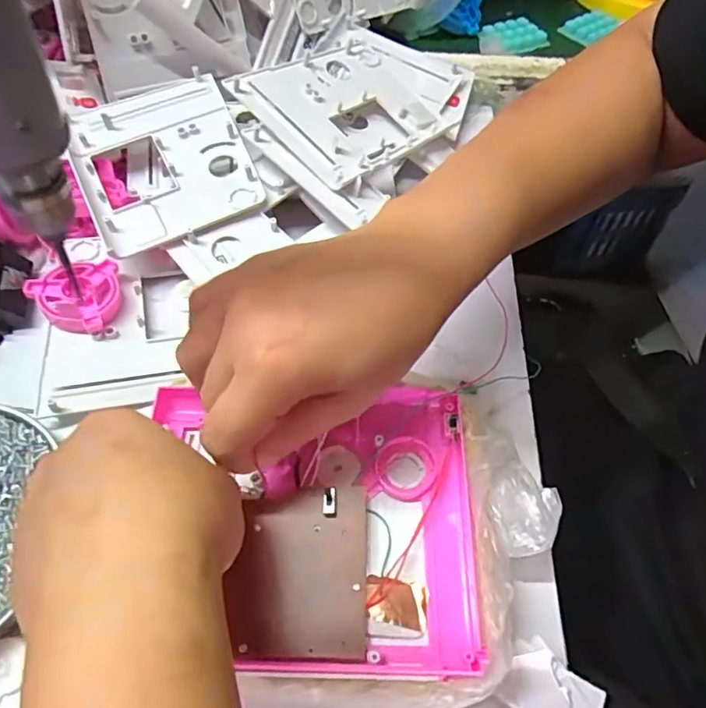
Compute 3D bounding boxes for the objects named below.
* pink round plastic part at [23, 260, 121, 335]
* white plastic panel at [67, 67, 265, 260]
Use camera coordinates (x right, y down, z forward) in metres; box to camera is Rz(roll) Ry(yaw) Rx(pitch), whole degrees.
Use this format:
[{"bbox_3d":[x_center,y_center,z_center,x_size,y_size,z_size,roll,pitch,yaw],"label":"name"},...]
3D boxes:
[{"bbox_3d":[-0.172,-0.037,0.361,0.048,0.027,0.053,37,63,20],"label":"pink round plastic part"},{"bbox_3d":[-0.139,-0.143,0.401,0.113,0.019,0.149,-20,60,-14],"label":"white plastic panel"}]

